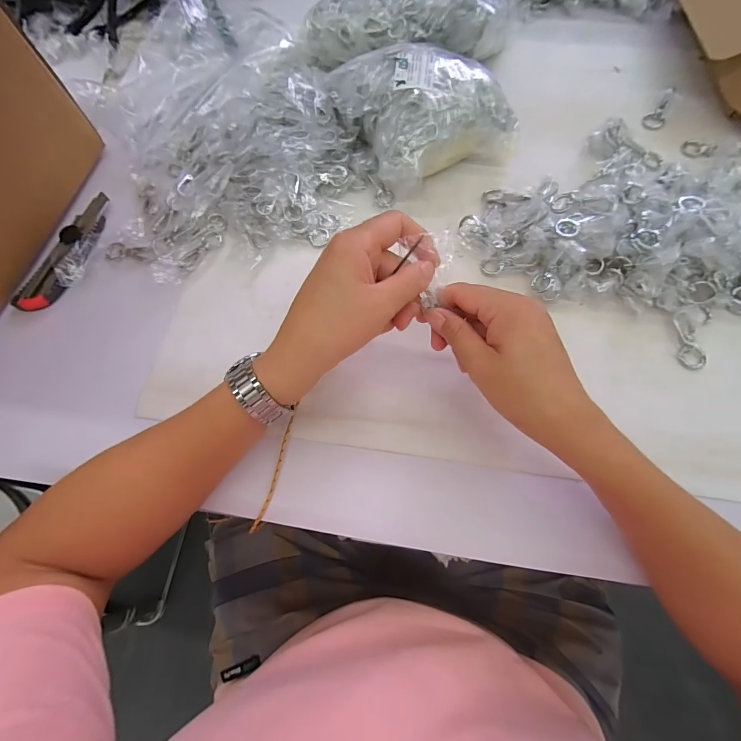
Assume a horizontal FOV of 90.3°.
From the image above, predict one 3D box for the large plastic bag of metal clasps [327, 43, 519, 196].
[{"bbox_3d":[0.060,-0.296,0.414,0.164,0.073,0.159,-26,77,-6],"label":"large plastic bag of metal clasps"}]

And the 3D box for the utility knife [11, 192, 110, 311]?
[{"bbox_3d":[-0.329,-0.132,0.405,0.044,0.015,0.152,19,76,6],"label":"utility knife"}]

